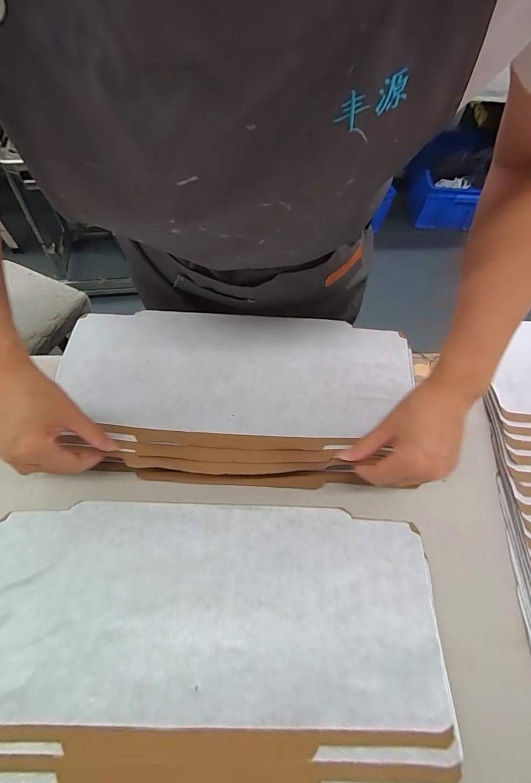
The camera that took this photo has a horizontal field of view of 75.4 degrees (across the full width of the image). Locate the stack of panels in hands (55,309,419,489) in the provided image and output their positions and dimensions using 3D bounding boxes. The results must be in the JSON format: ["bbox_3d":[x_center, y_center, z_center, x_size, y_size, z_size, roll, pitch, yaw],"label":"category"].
[{"bbox_3d":[-0.033,-0.006,0.410,0.410,0.033,0.221,3,66,-1],"label":"stack of panels in hands"}]

